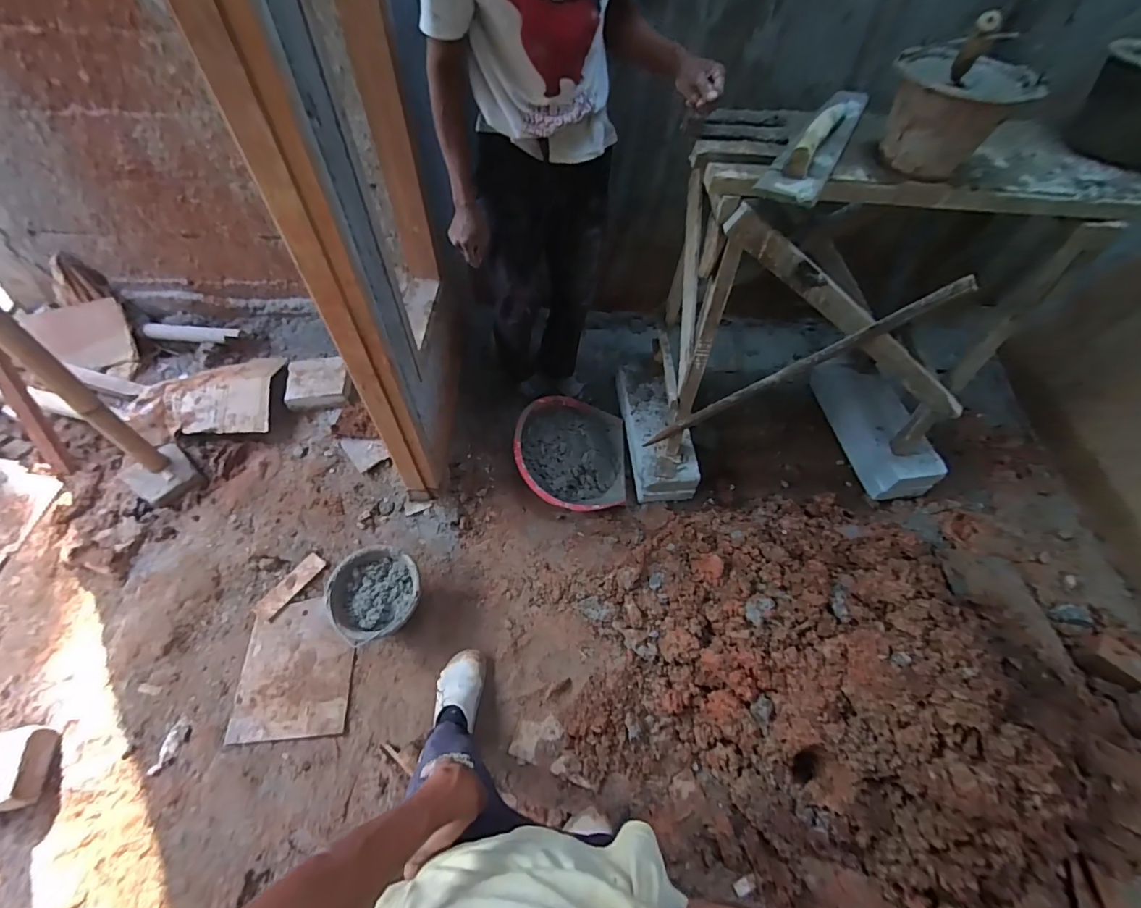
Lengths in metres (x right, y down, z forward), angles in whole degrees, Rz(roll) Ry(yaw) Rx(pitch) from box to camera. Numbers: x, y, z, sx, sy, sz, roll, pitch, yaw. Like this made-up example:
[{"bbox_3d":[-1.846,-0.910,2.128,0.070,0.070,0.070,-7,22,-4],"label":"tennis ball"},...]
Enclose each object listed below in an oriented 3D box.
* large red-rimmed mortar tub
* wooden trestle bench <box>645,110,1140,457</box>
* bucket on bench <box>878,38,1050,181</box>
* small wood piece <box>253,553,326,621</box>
[{"bbox_3d":[0.005,-0.017,1.706,0.381,0.125,0.431,4,56,-1],"label":"large red-rimmed mortar tub"},{"bbox_3d":[0.734,-0.435,1.360,0.926,0.868,0.483,0,57,-3],"label":"wooden trestle bench"},{"bbox_3d":[0.741,-0.674,0.960,0.227,0.169,0.247,1,57,-2],"label":"bucket on bench"},{"bbox_3d":[-0.849,0.401,1.478,0.068,0.014,0.216,30,63,15],"label":"small wood piece"}]

